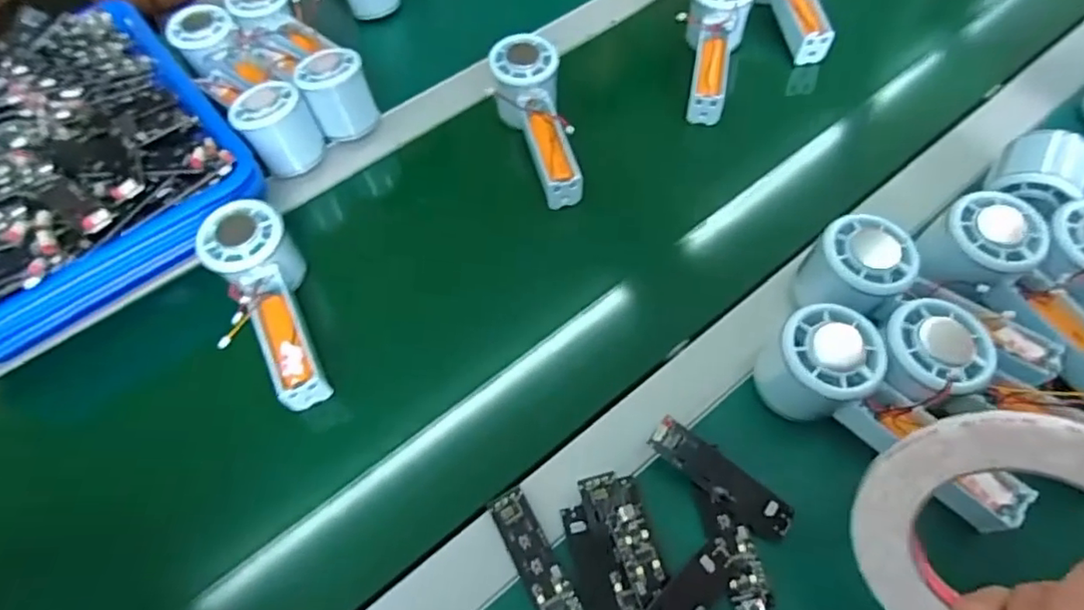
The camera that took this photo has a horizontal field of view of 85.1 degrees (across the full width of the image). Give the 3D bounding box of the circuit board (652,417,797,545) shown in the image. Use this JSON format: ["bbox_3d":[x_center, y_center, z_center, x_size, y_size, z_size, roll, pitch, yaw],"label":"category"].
[{"bbox_3d":[0.105,0.100,0.346,0.089,0.007,0.026,37,67,9],"label":"circuit board"}]

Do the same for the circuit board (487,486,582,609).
[{"bbox_3d":[-0.002,0.148,0.331,0.022,0.013,0.093,-26,61,-12],"label":"circuit board"}]

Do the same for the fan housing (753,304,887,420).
[{"bbox_3d":[0.164,0.039,0.355,0.055,0.064,0.053,-2,59,2],"label":"fan housing"}]

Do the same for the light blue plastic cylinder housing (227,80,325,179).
[{"bbox_3d":[-0.223,-0.148,0.498,0.053,0.058,0.047,-32,62,-15],"label":"light blue plastic cylinder housing"}]

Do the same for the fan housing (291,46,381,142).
[{"bbox_3d":[-0.179,-0.188,0.521,0.053,0.059,0.050,-22,60,-10],"label":"fan housing"}]

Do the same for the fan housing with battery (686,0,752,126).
[{"bbox_3d":[0.157,-0.234,0.536,0.056,0.048,0.159,9,76,9],"label":"fan housing with battery"}]

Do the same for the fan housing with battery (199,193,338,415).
[{"bbox_3d":[-0.192,0.001,0.417,0.057,0.045,0.154,-24,76,-11],"label":"fan housing with battery"}]

